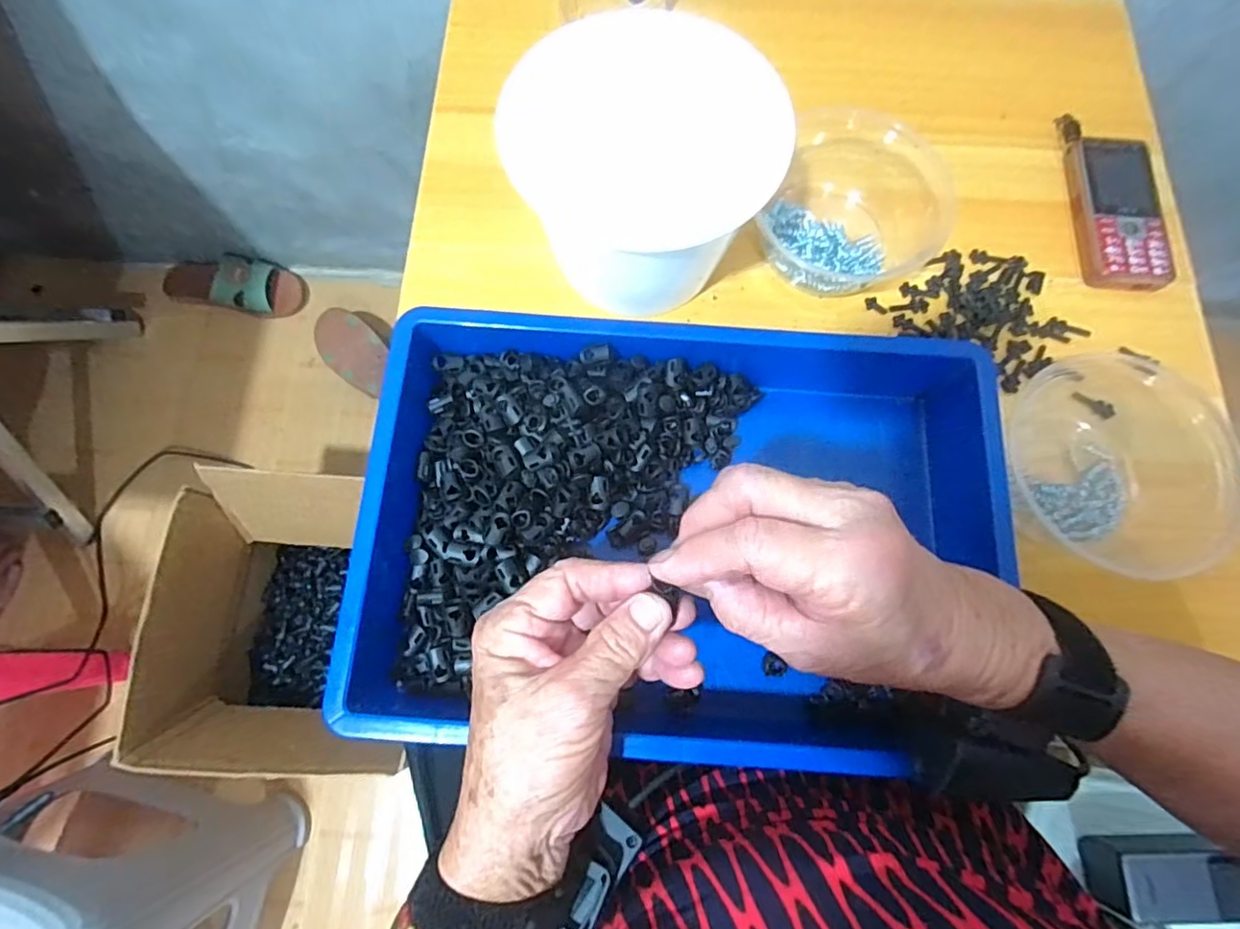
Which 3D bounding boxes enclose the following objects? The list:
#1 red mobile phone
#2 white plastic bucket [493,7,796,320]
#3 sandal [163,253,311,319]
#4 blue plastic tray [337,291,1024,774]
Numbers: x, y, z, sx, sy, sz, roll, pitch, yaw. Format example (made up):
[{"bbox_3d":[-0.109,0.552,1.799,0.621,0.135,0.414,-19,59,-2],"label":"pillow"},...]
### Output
[{"bbox_3d":[0.384,-0.200,0.457,0.054,0.020,0.137,4,75,0],"label":"red mobile phone"},{"bbox_3d":[0.015,-0.188,0.397,0.162,0.122,0.147,-16,76,-5],"label":"white plastic bucket"},{"bbox_3d":[-0.644,-0.307,0.975,0.229,0.058,0.088,11,75,2],"label":"sandal"},{"bbox_3d":[0.039,0.039,0.363,0.370,0.061,0.268,4,75,0],"label":"blue plastic tray"}]

